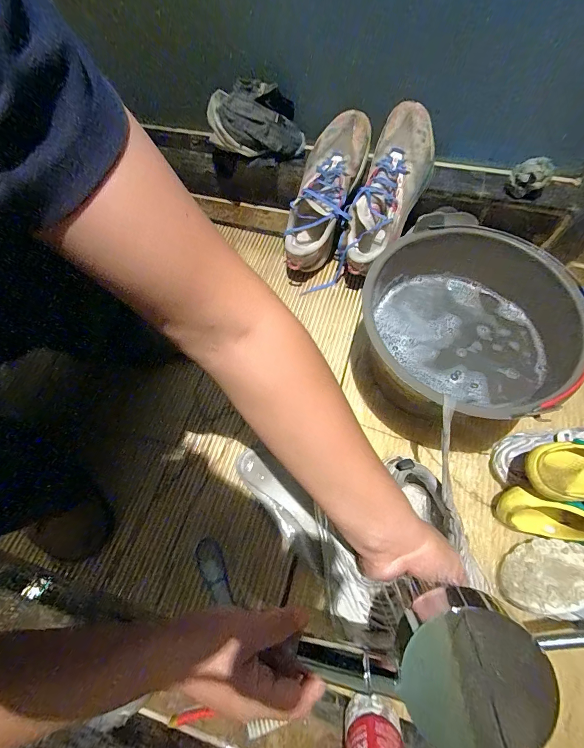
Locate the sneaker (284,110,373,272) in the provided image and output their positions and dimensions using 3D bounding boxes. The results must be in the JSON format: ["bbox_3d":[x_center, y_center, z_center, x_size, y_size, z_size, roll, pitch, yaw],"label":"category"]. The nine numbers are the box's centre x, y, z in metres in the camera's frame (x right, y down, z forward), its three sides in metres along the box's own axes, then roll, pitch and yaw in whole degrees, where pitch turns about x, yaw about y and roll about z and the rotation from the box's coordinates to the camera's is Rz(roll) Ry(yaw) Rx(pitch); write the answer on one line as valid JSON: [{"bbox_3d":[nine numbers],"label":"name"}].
[{"bbox_3d":[0.061,-0.322,0.594,0.097,0.082,0.276,23,96,12],"label":"sneaker"}]

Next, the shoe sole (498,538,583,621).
[{"bbox_3d":[0.354,0.251,0.395,0.170,0.041,0.077,-17,33,19],"label":"shoe sole"}]

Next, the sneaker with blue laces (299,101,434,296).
[{"bbox_3d":[0.161,-0.310,0.570,0.103,0.085,0.279,31,109,15],"label":"sneaker with blue laces"}]

